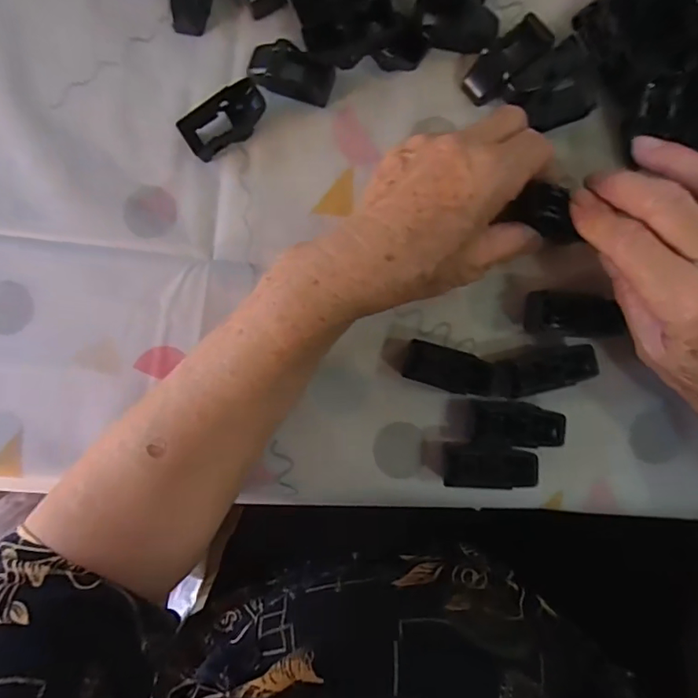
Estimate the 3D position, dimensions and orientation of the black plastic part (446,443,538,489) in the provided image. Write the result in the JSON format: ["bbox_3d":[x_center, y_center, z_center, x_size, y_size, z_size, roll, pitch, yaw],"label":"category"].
[{"bbox_3d":[0.078,0.064,0.282,0.049,0.020,0.024,1,90,4],"label":"black plastic part"}]

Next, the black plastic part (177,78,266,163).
[{"bbox_3d":[-0.071,-0.132,0.290,0.049,0.017,0.025,-37,88,3],"label":"black plastic part"}]

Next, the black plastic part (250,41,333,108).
[{"bbox_3d":[-0.034,-0.159,0.290,0.048,0.016,0.025,23,92,3],"label":"black plastic part"}]

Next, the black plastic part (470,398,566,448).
[{"bbox_3d":[0.092,0.041,0.281,0.048,0.020,0.024,4,90,4],"label":"black plastic part"}]

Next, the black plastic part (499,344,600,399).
[{"bbox_3d":[0.109,0.012,0.281,0.053,0.015,0.022,-12,89,4],"label":"black plastic part"}]

